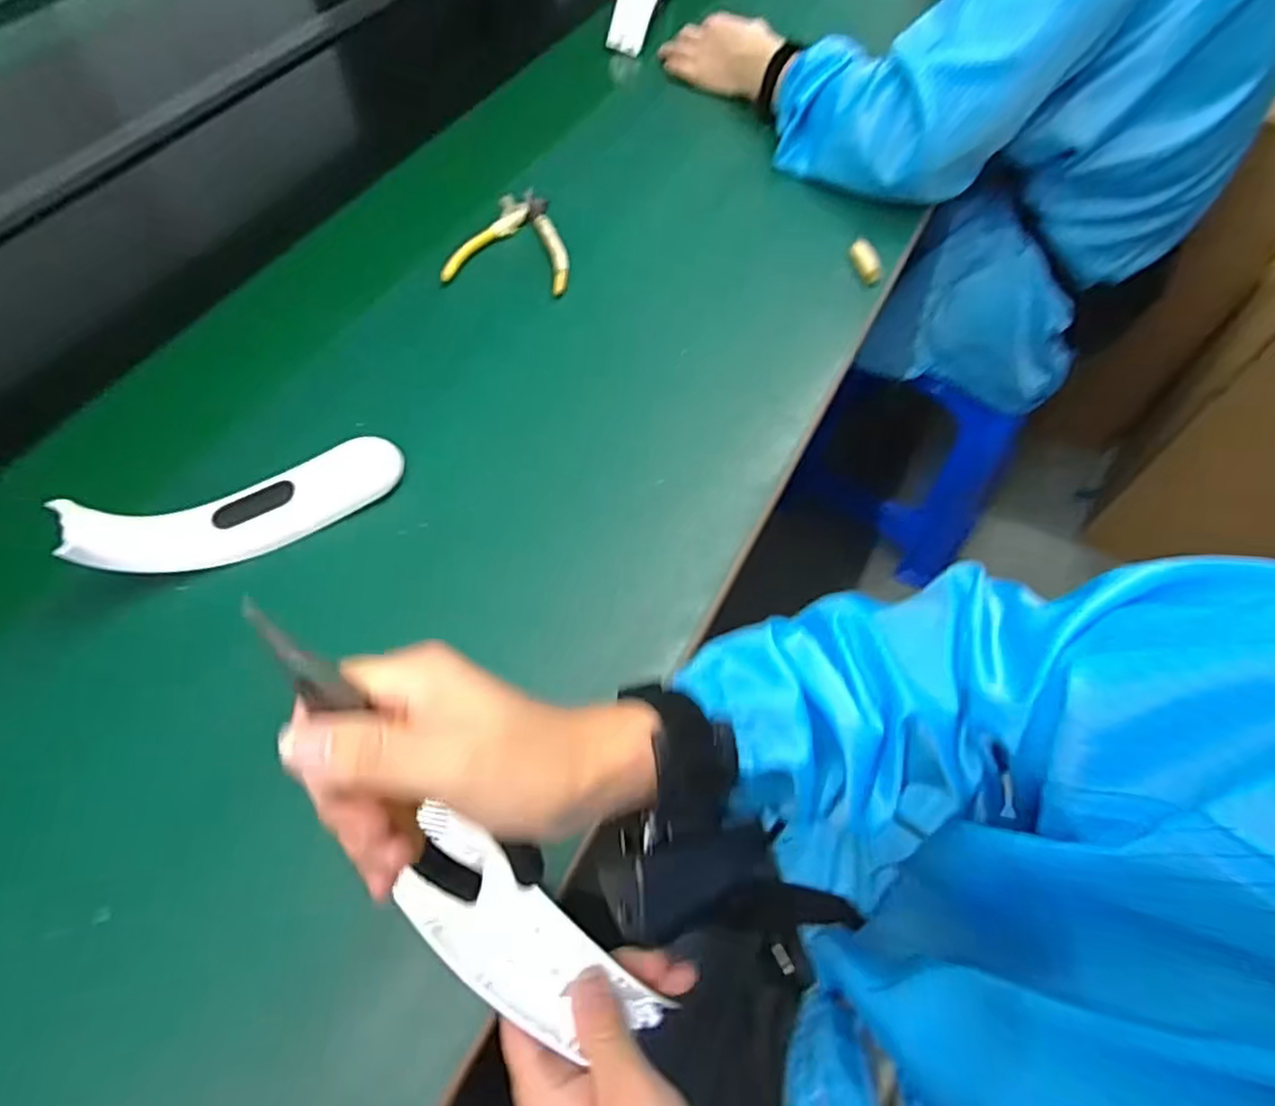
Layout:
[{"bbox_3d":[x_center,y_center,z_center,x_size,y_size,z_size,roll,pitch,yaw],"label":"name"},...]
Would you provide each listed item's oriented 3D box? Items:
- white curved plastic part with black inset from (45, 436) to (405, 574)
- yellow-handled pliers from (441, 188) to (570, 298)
[{"bbox_3d":[-0.258,-0.030,0.461,0.197,0.036,0.048,-23,61,-27],"label":"white curved plastic part with black inset"},{"bbox_3d":[-0.109,-0.295,0.640,0.109,0.013,0.133,9,59,5],"label":"yellow-handled pliers"}]

